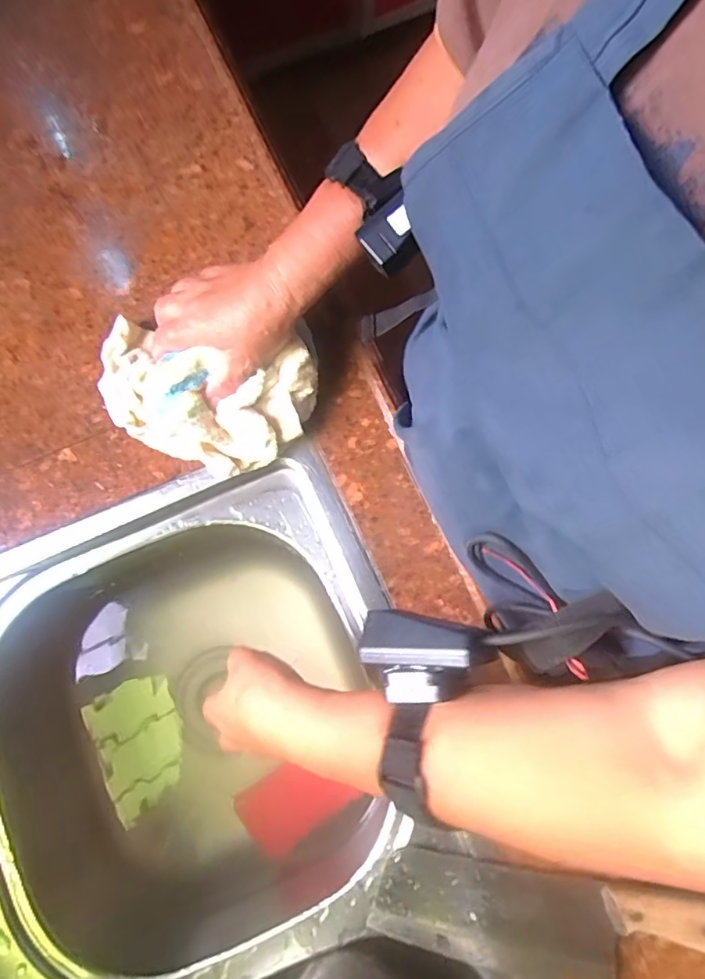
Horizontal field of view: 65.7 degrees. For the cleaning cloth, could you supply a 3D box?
[{"bbox_3d":[-0.130,-0.079,0.455,0.184,0.052,0.108,12,78,2],"label":"cleaning cloth"}]

